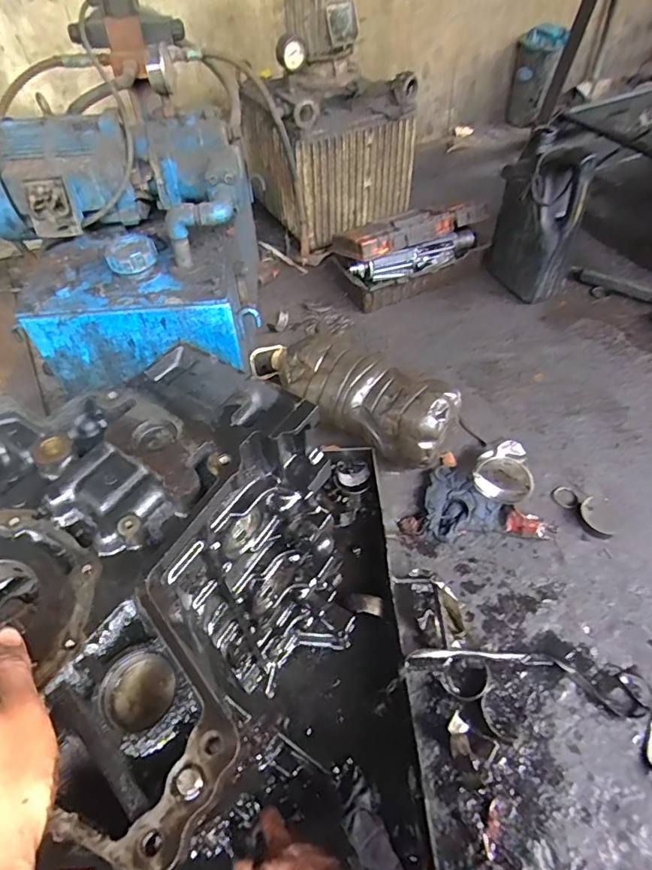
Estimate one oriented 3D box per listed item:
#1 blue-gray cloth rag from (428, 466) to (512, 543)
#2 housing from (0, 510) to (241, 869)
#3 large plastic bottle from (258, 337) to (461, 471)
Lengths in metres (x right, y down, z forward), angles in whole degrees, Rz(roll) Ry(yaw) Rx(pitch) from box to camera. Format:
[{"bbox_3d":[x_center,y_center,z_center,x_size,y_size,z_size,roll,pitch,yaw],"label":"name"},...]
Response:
[{"bbox_3d":[0.234,0.115,0.890,0.143,0.024,0.135,-13,54,-10],"label":"blue-gray cloth rag"},{"bbox_3d":[-0.170,0.143,0.311,0.269,0.042,0.118,25,57,24],"label":"housing"},{"bbox_3d":[0.030,-0.085,0.957,0.433,0.151,0.140,29,57,25],"label":"large plastic bottle"}]

